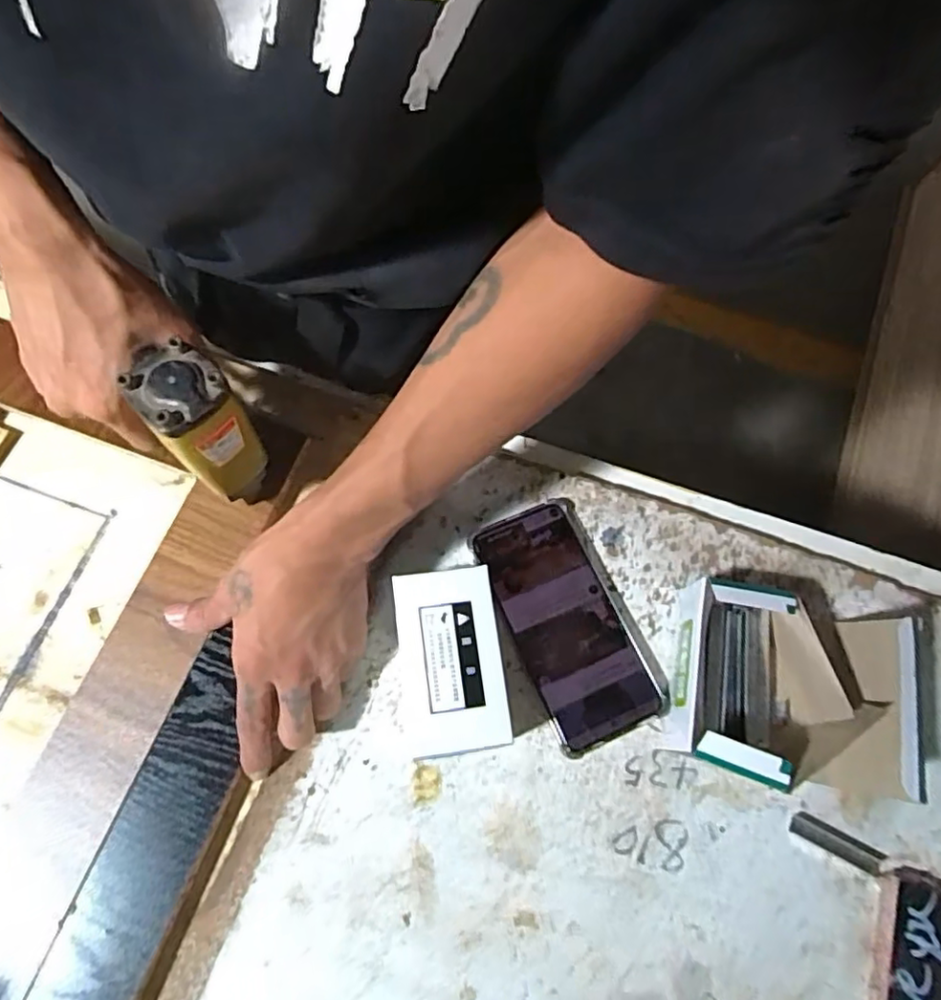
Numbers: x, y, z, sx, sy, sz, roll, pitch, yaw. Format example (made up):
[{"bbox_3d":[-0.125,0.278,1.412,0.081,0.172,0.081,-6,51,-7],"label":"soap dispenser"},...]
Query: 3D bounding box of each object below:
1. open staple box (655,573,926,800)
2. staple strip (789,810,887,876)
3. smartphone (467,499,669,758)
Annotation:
[{"bbox_3d":[0.201,0.119,0.401,0.134,0.065,0.112,9,70,0],"label":"open staple box"},{"bbox_3d":[0.234,0.218,0.400,0.057,0.004,0.015,27,71,7],"label":"staple strip"},{"bbox_3d":[0.066,0.081,0.434,0.082,0.016,0.163,-22,73,-10],"label":"smartphone"}]

